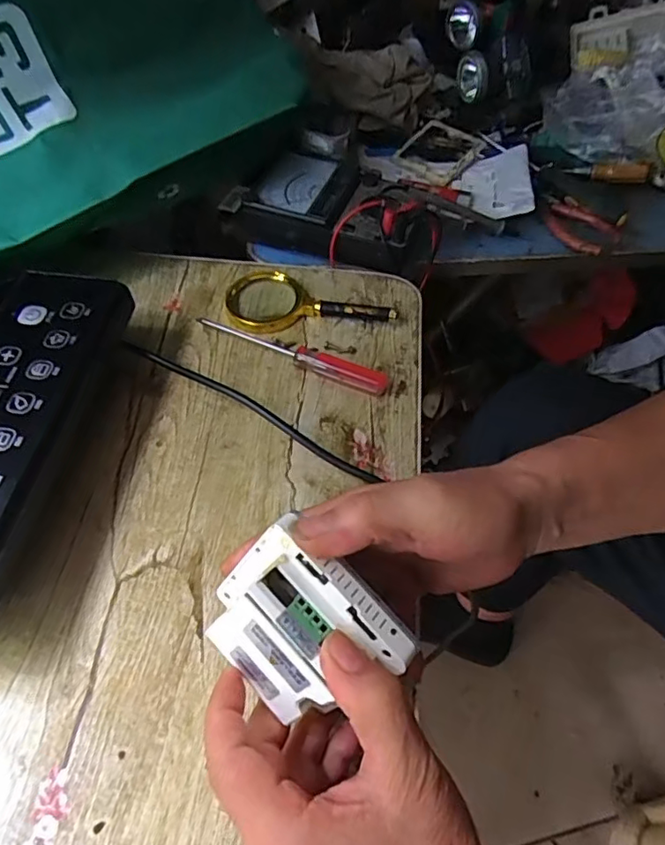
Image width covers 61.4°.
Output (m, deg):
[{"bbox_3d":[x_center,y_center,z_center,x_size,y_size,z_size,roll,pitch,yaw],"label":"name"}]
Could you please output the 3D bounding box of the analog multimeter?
[{"bbox_3d":[-0.042,-0.231,0.571,0.127,0.042,0.124,1,55,-1],"label":"analog multimeter"}]

